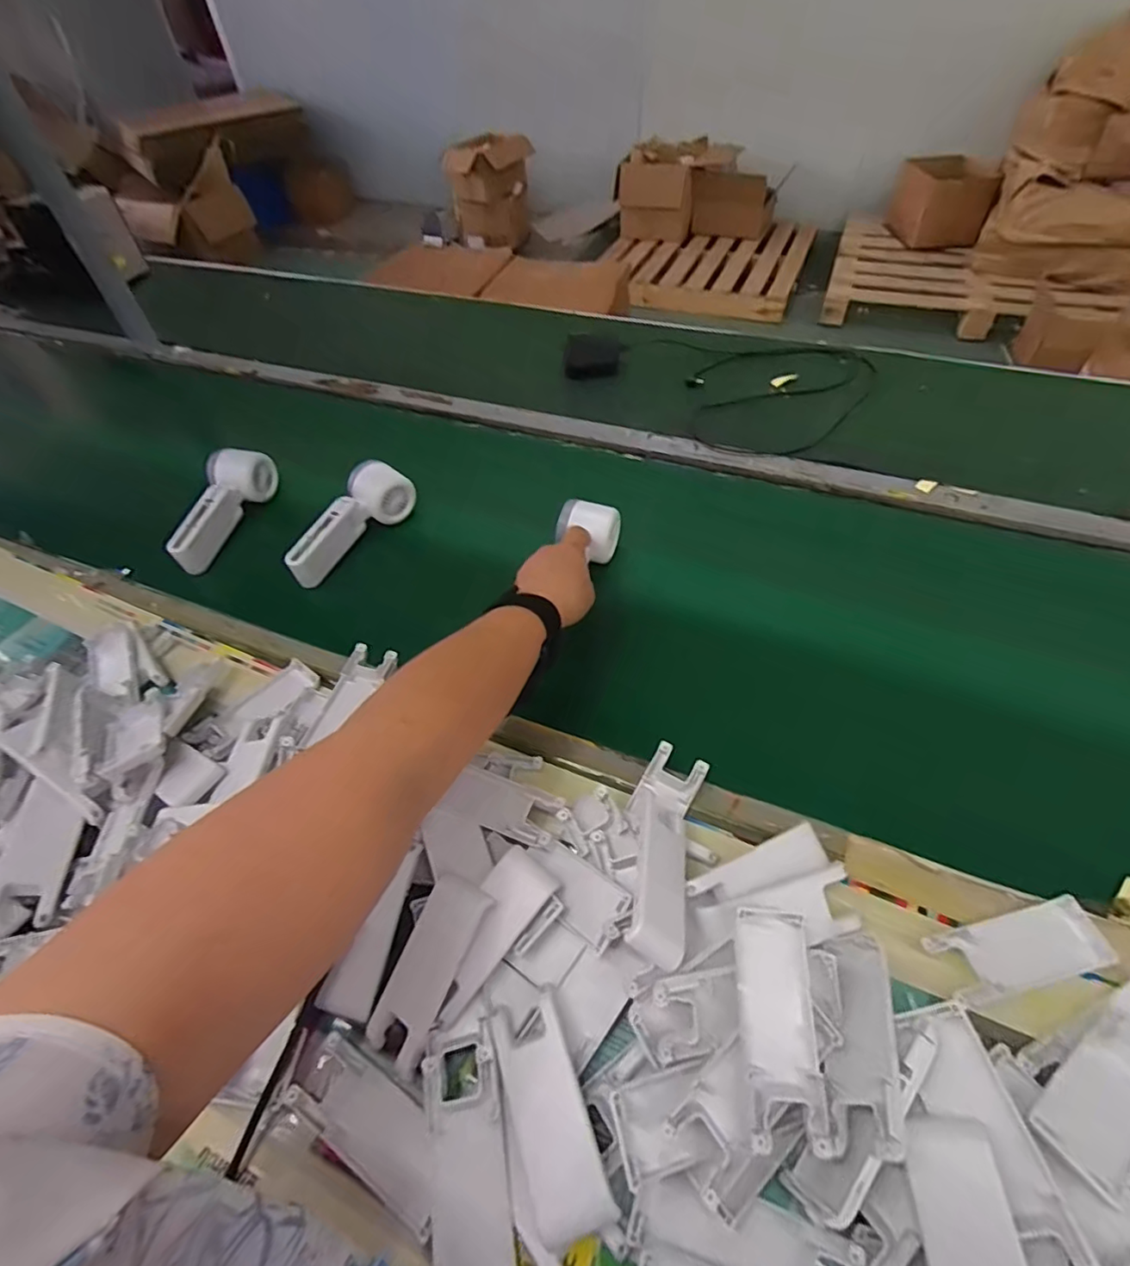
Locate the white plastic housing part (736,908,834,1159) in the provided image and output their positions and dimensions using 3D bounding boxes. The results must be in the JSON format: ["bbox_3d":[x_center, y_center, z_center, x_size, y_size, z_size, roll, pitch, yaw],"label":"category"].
[{"bbox_3d":[0.112,0.203,0.305,0.039,0.014,0.102,0,63,4],"label":"white plastic housing part"}]

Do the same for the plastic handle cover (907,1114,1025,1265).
[{"bbox_3d":[0.179,0.274,0.251,0.034,0.011,0.099,0,51,5],"label":"plastic handle cover"}]

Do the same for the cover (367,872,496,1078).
[{"bbox_3d":[-0.082,0.198,0.347,0.040,0.012,0.101,21,73,20],"label":"cover"}]

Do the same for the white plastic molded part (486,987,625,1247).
[{"bbox_3d":[-0.008,0.253,0.309,0.041,0.020,0.102,-17,52,-9],"label":"white plastic molded part"}]

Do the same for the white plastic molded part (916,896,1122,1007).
[{"bbox_3d":[0.277,0.194,0.354,0.105,0.008,0.038,-13,51,-6],"label":"white plastic molded part"}]

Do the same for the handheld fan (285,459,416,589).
[{"bbox_3d":[-0.245,-0.126,0.645,0.052,0.063,0.162,27,58,24],"label":"handheld fan"}]

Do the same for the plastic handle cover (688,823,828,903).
[{"bbox_3d":[0.125,0.153,0.376,0.096,0.019,0.027,-20,52,-12],"label":"plastic handle cover"}]

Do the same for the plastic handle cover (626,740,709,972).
[{"bbox_3d":[0.064,0.136,0.378,0.046,0.032,0.155,7,28,10],"label":"plastic handle cover"}]

